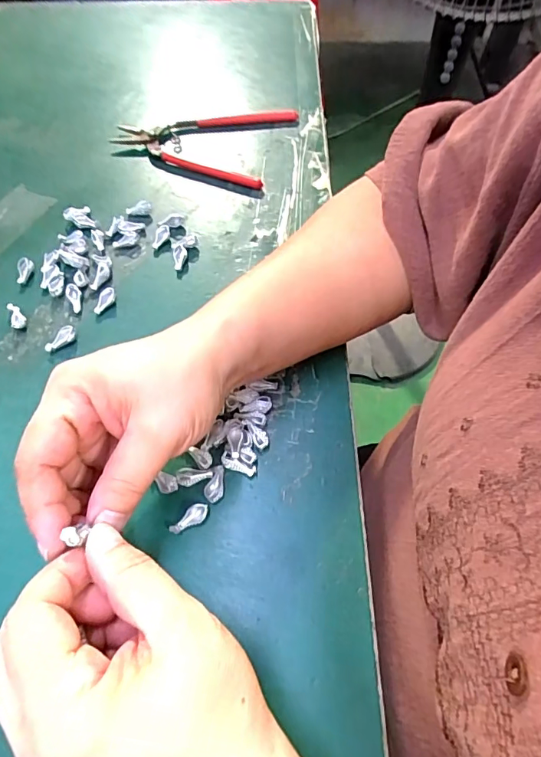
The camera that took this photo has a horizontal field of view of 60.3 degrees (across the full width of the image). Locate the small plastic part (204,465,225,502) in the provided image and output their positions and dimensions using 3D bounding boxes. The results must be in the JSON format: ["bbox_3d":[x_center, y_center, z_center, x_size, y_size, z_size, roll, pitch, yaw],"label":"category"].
[{"bbox_3d":[-0.032,0.061,0.270,0.010,0.004,0.020,-1,61,1],"label":"small plastic part"}]

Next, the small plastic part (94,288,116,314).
[{"bbox_3d":[-0.121,-0.057,0.339,0.010,0.008,0.021,15,62,10],"label":"small plastic part"}]

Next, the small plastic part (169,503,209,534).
[{"bbox_3d":[-0.046,0.078,0.262,0.023,0.005,0.010,-24,63,-12],"label":"small plastic part"}]

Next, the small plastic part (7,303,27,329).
[{"bbox_3d":[-0.182,-0.044,0.333,0.011,0.008,0.022,-37,66,-18],"label":"small plastic part"}]

